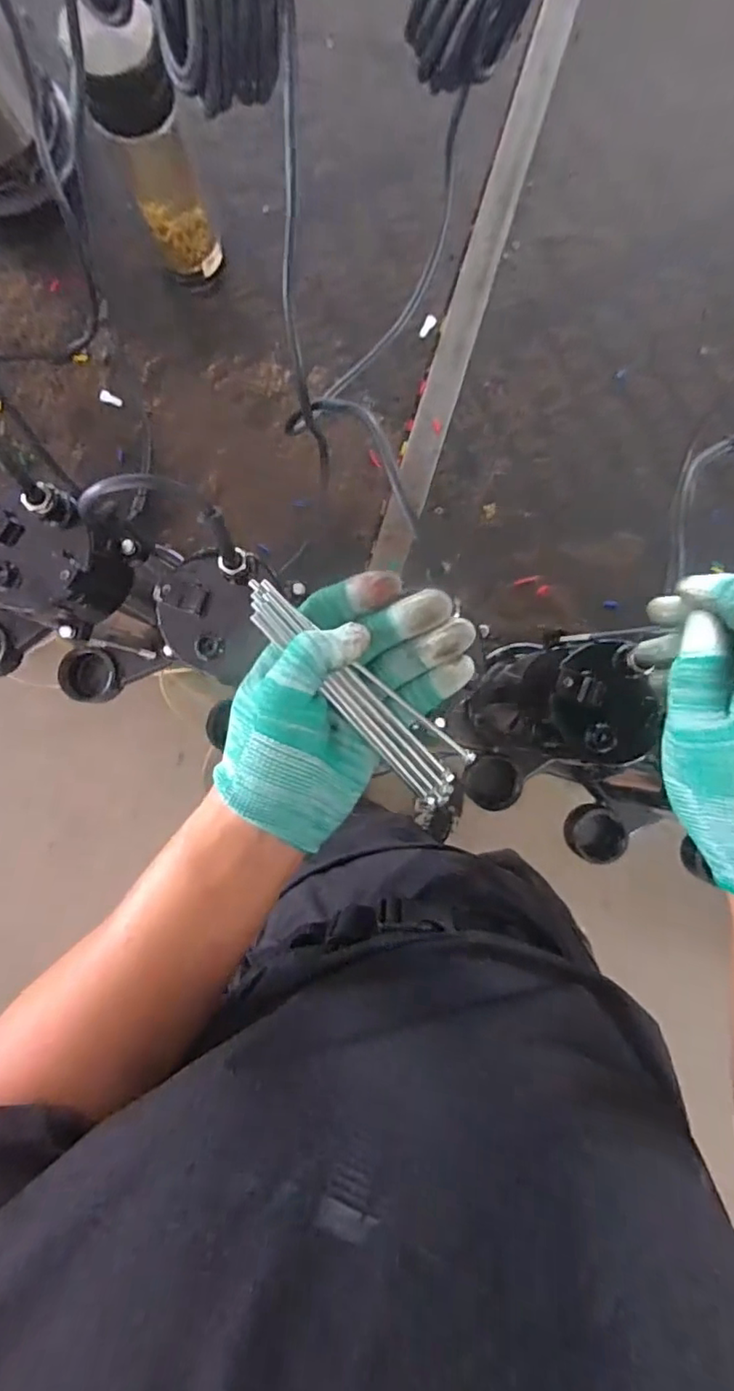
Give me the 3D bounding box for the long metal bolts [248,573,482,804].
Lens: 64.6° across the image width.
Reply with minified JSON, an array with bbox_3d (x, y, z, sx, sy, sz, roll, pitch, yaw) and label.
[{"bbox_3d":[-0.004,-0.004,0.331,0.036,0.015,0.160,-44,101,-1],"label":"long metal bolts"}]

